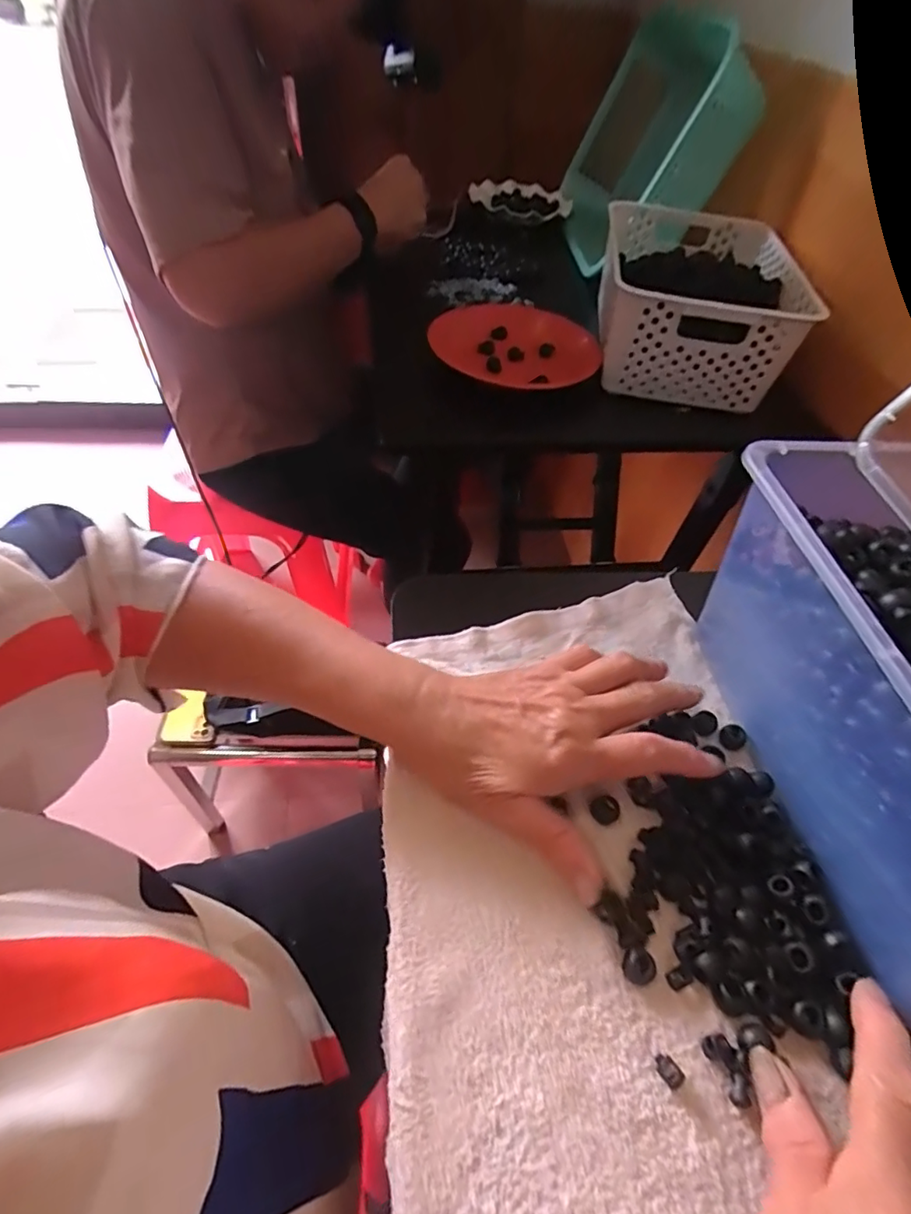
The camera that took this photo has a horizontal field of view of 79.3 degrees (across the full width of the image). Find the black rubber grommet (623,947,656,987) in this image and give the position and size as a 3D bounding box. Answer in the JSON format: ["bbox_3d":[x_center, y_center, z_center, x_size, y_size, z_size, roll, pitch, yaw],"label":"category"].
[{"bbox_3d":[0.089,0.174,0.266,0.015,0.008,0.014,2,50,-3],"label":"black rubber grommet"}]

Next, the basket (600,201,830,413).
[{"bbox_3d":[0.297,-0.388,0.687,0.217,0.107,0.343,11,51,5],"label":"basket"}]

